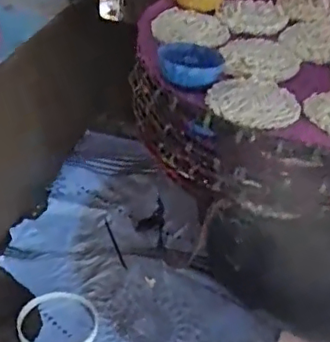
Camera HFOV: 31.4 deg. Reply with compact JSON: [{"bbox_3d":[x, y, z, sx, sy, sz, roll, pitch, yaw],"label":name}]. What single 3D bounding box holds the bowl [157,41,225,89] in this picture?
[{"bbox_3d":[0.022,-0.103,0.546,0.057,0.020,0.069,3,35,-4],"label":"bowl"}]

